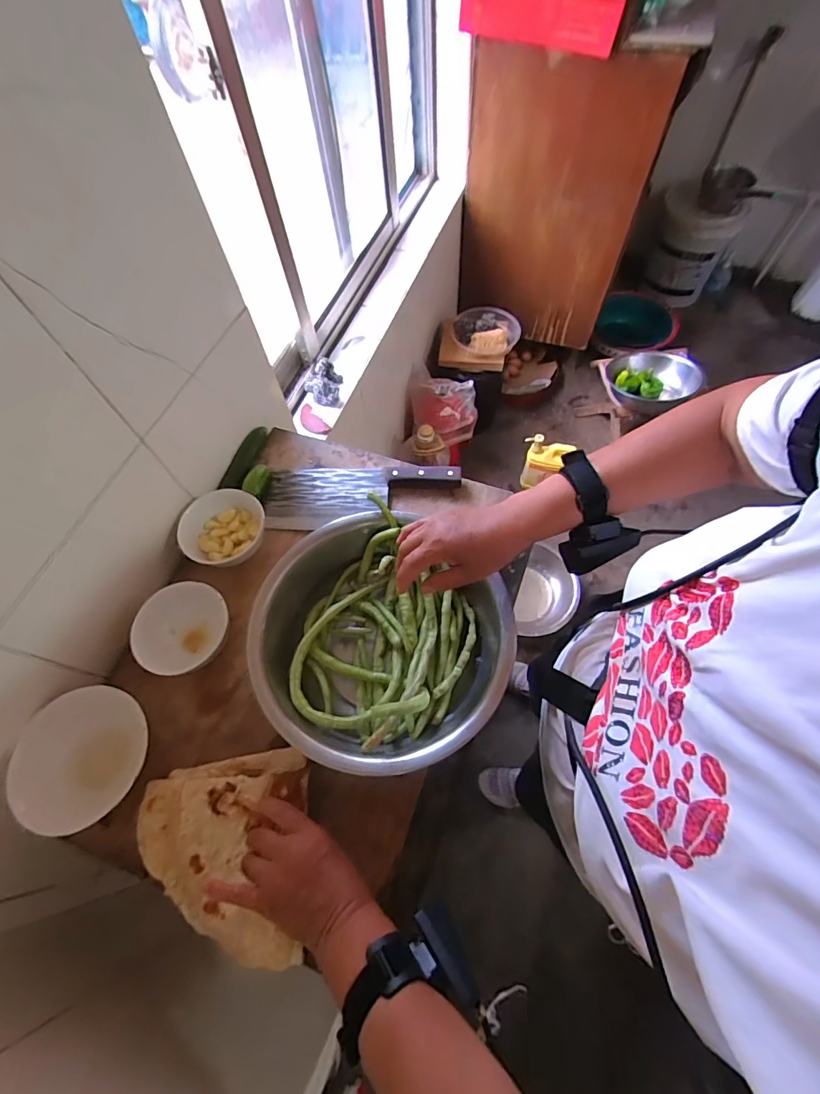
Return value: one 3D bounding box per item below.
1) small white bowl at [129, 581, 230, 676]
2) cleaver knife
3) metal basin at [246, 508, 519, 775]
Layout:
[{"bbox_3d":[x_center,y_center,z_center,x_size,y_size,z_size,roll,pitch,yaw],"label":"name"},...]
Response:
[{"bbox_3d":[-0.275,0.100,0.550,0.092,0.046,0.107,14,64,7],"label":"small white bowl"},{"bbox_3d":[-0.070,-0.081,0.663,0.279,0.027,0.102,-2,63,0],"label":"cleaver knife"},{"bbox_3d":[-0.026,0.107,0.531,0.267,0.094,0.273,0,63,0],"label":"metal basin"}]

